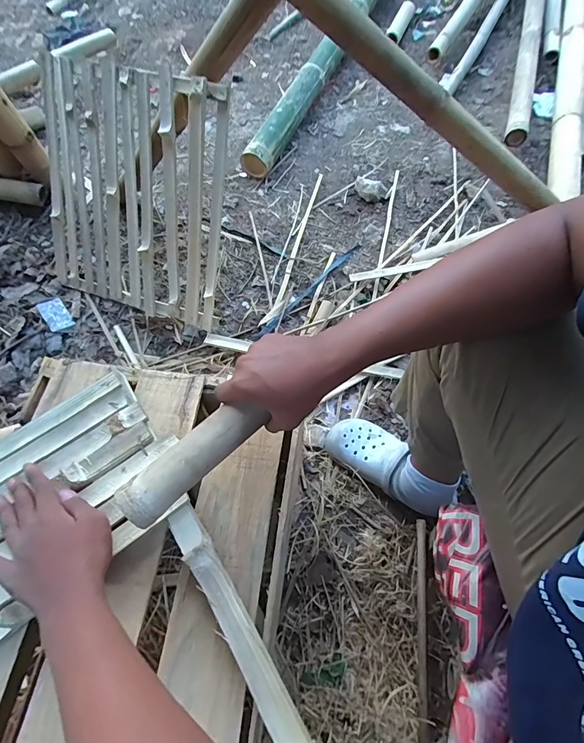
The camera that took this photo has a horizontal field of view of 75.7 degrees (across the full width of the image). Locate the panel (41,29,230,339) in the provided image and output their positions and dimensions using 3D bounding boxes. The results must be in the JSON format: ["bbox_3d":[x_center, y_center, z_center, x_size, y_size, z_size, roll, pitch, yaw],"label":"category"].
[{"bbox_3d":[-0.372,-0.396,0.857,0.483,0.522,0.039,22,34,13],"label":"panel"}]

